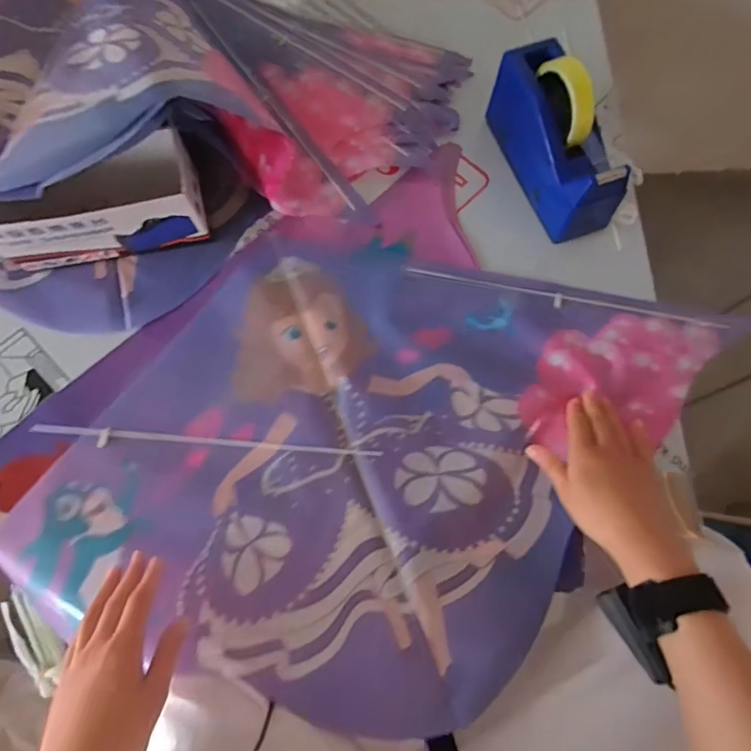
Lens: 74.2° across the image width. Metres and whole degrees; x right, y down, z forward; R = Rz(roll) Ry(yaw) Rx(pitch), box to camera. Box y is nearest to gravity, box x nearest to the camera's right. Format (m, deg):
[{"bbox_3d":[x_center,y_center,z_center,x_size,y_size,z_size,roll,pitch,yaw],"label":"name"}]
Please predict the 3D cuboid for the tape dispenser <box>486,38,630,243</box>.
[{"bbox_3d":[0.202,-0.267,0.561,0.078,0.118,0.206,-23,72,-7],"label":"tape dispenser"}]

